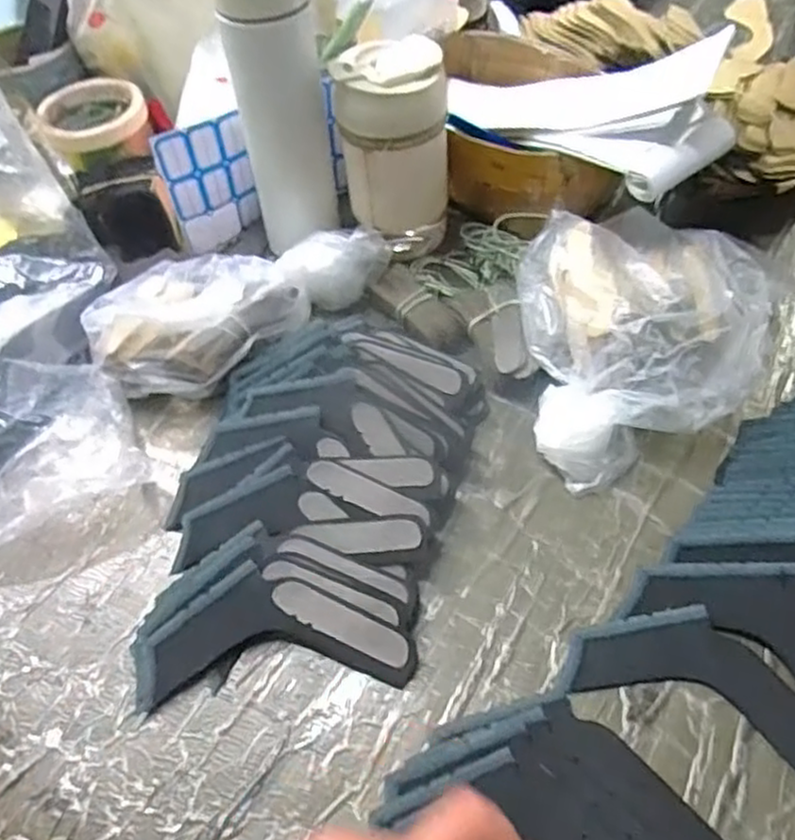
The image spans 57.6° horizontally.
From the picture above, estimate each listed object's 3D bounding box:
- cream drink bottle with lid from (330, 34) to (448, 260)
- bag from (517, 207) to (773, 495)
[{"bbox_3d":[-0.001,-0.201,0.564,0.080,0.150,0.074,-6,53,1],"label":"cream drink bottle with lid"},{"bbox_3d":[0.183,-0.063,0.496,0.185,0.075,0.200,-3,53,3],"label":"bag"}]

